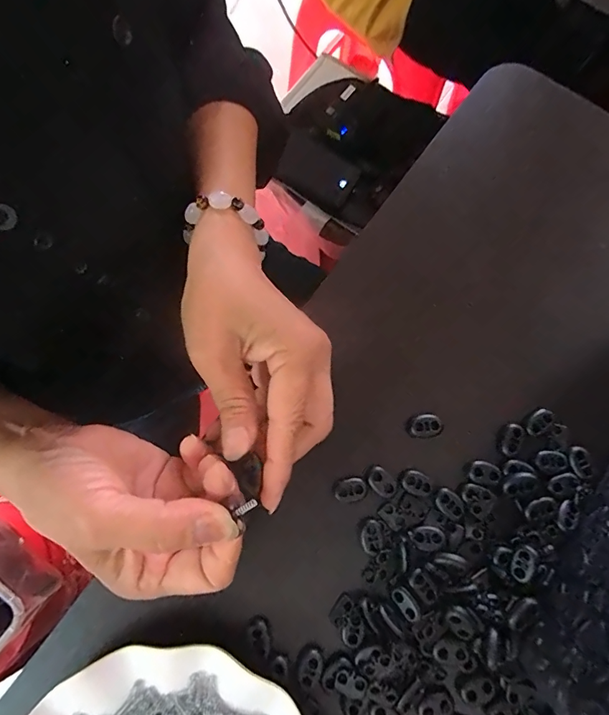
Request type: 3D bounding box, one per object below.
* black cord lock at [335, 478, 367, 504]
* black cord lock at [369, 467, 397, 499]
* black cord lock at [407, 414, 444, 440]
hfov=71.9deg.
[{"bbox_3d":[0.029,0.084,0.267,0.020,0.005,0.014,-16,79,-3],"label":"black cord lock"},{"bbox_3d":[0.050,0.080,0.268,0.020,0.004,0.014,44,82,8],"label":"black cord lock"},{"bbox_3d":[0.079,0.045,0.276,0.023,0.004,0.015,-9,78,-2],"label":"black cord lock"}]

